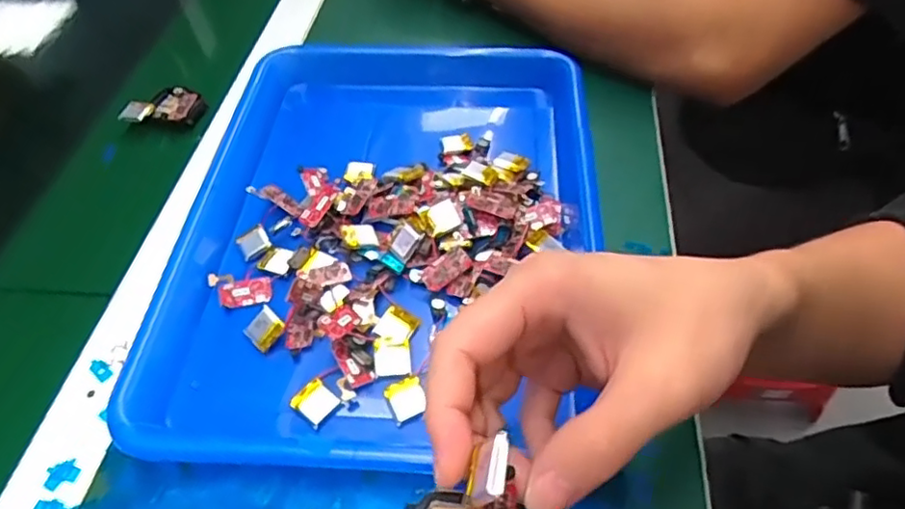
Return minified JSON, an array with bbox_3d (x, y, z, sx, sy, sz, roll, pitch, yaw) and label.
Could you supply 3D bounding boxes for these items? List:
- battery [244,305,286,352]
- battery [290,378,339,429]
[{"bbox_3d":[-0.106,0.041,0.343,0.021,0.005,0.020,38,85,28],"label":"battery"},{"bbox_3d":[-0.071,0.076,0.319,0.021,0.004,0.019,34,60,25],"label":"battery"}]

